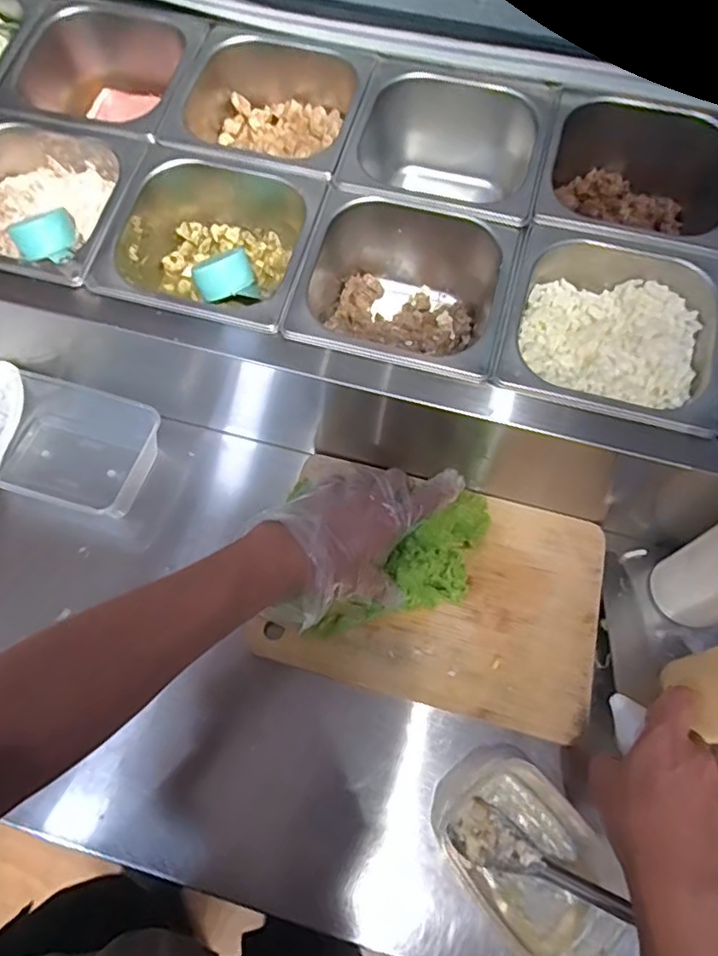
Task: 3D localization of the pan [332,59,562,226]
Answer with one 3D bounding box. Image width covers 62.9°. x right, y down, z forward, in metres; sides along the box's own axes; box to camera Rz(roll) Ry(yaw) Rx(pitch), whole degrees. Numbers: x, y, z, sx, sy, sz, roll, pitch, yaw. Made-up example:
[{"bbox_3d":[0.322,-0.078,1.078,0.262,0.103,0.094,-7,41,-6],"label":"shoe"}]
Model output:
[{"bbox_3d":[0.083,-0.298,0.577,0.179,0.110,0.170,15,65,6],"label":"pan"}]

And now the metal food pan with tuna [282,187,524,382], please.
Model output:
[{"bbox_3d":[0.041,-0.158,0.533,0.172,0.108,0.162,15,65,6],"label":"metal food pan with tuna"}]

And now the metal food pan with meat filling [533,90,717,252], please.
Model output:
[{"bbox_3d":[0.257,-0.277,0.555,0.169,0.089,0.177,15,65,6],"label":"metal food pan with meat filling"}]

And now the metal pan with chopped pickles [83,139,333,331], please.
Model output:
[{"bbox_3d":[-0.130,-0.203,0.543,0.176,0.086,0.167,16,65,7],"label":"metal pan with chopped pickles"}]

